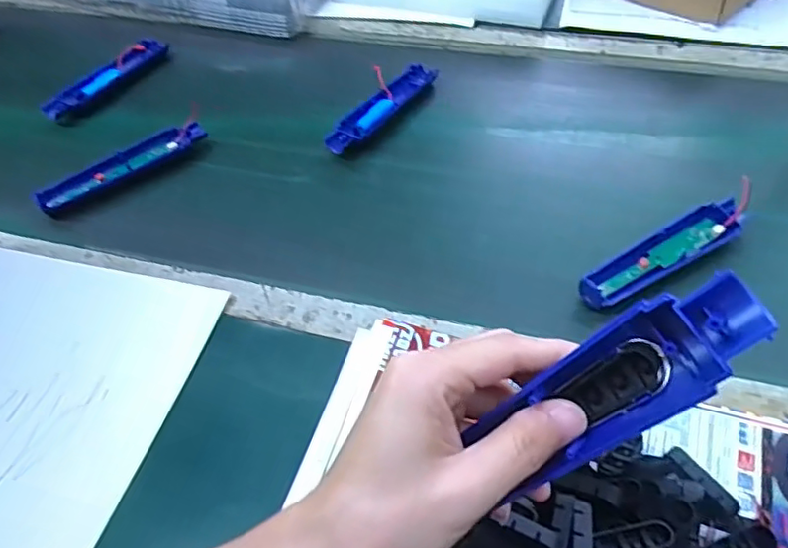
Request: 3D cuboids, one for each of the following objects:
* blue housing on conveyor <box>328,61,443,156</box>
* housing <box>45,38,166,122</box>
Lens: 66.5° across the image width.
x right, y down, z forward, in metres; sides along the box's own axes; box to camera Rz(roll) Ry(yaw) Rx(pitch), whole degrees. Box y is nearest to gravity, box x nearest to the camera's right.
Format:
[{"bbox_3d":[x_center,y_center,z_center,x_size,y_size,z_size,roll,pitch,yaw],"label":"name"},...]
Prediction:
[{"bbox_3d":[-0.014,-0.184,0.658,0.034,0.013,0.177,28,58,23],"label":"blue housing on conveyor"},{"bbox_3d":[-0.355,-0.240,0.743,0.025,0.031,0.174,27,58,23],"label":"housing"}]

